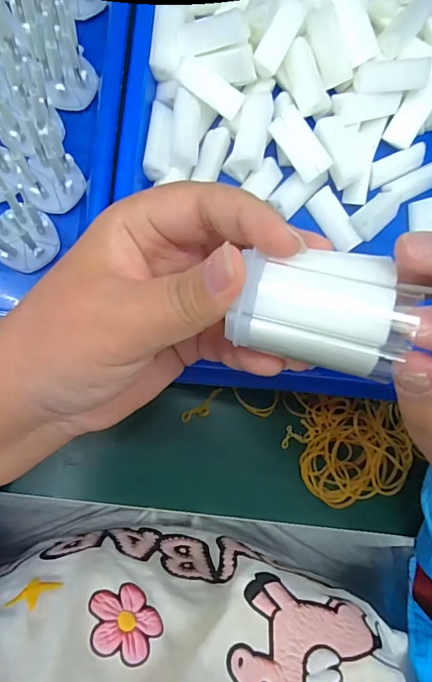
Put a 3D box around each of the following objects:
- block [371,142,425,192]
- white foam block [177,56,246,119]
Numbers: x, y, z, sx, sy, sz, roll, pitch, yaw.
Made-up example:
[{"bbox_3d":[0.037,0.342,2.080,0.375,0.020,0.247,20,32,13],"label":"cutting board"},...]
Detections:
[{"bbox_3d":[0.129,-0.125,0.308,0.048,0.009,0.017,-28,89,-11],"label":"block"},{"bbox_3d":[-0.003,-0.160,0.272,0.043,0.008,0.016,29,84,-20],"label":"white foam block"}]

